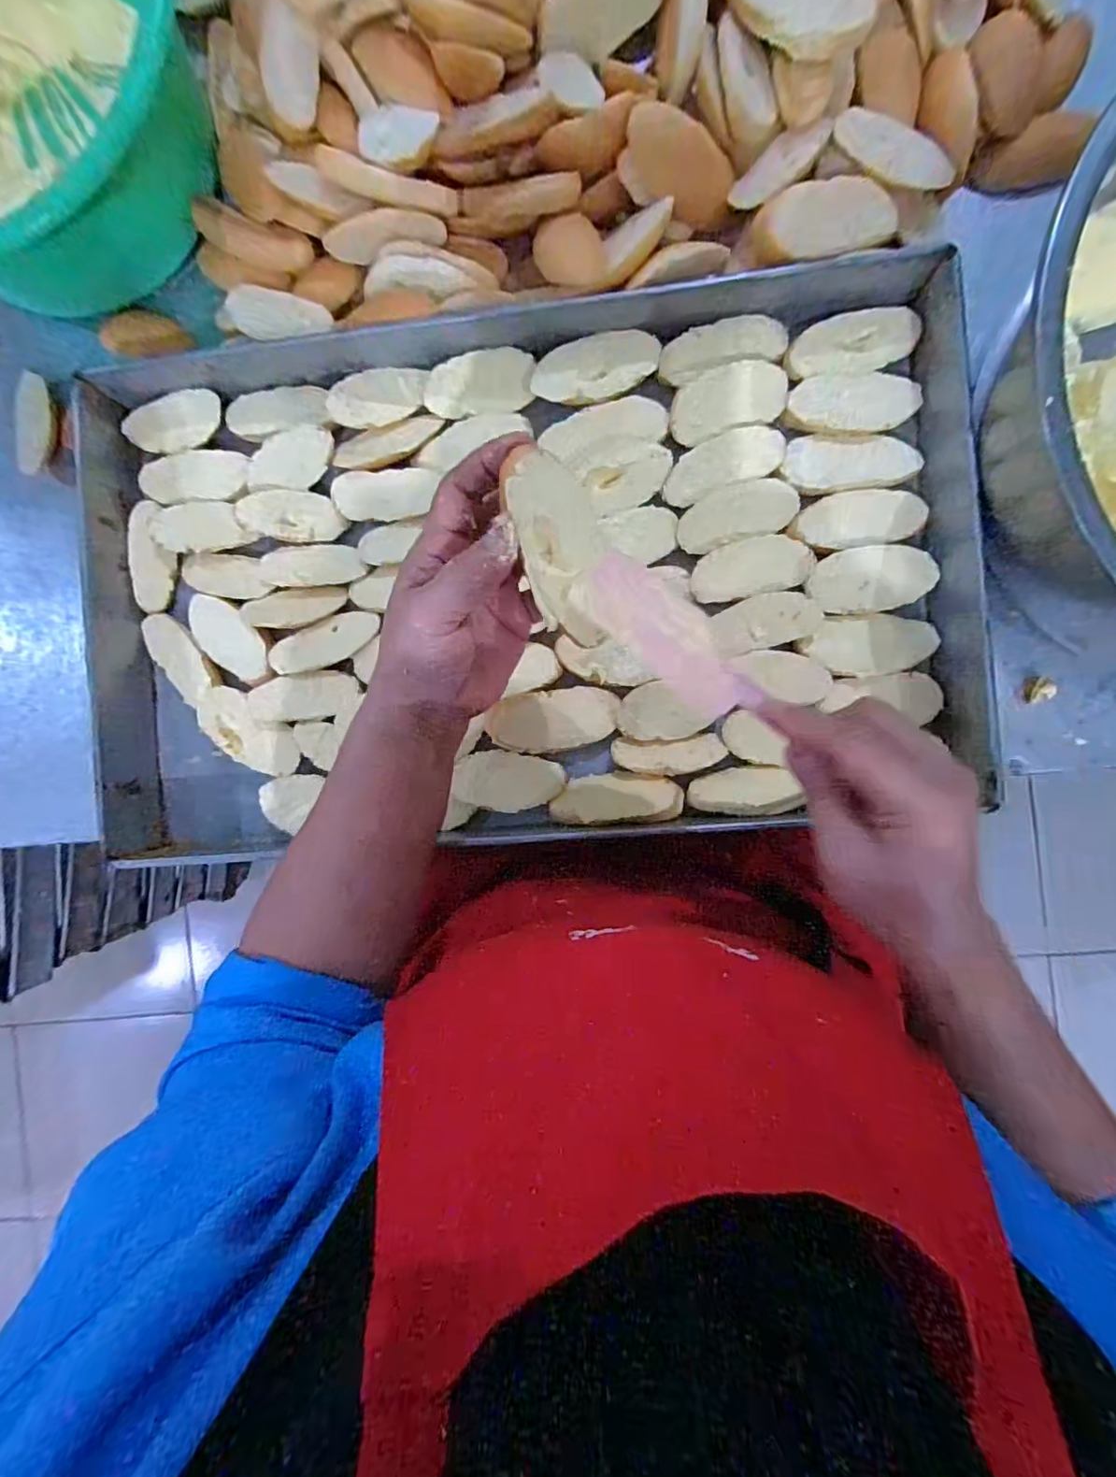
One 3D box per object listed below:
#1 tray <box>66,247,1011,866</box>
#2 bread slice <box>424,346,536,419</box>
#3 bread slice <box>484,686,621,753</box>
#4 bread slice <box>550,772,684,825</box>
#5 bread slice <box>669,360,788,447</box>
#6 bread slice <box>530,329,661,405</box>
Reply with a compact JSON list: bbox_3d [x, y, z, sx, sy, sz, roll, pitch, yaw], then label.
[{"bbox_3d":[-0.033,-0.111,0.398,0.620,0.046,0.374,-6,90,4],"label":"tray"},{"bbox_3d":[-0.058,-0.260,0.400,0.079,0.011,0.039,-8,90,4],"label":"bread slice"},{"bbox_3d":[-0.004,-0.013,0.397,0.095,0.008,0.043,-7,90,4],"label":"bread slice"},{"bbox_3d":[0.040,0.041,0.388,0.090,0.008,0.040,-7,54,7],"label":"bread slice"},{"bbox_3d":[0.119,-0.236,0.382,0.080,0.008,0.043,-15,89,4],"label":"bread slice"},{"bbox_3d":[0.027,-0.264,0.390,0.089,0.009,0.041,-9,90,4],"label":"bread slice"}]

